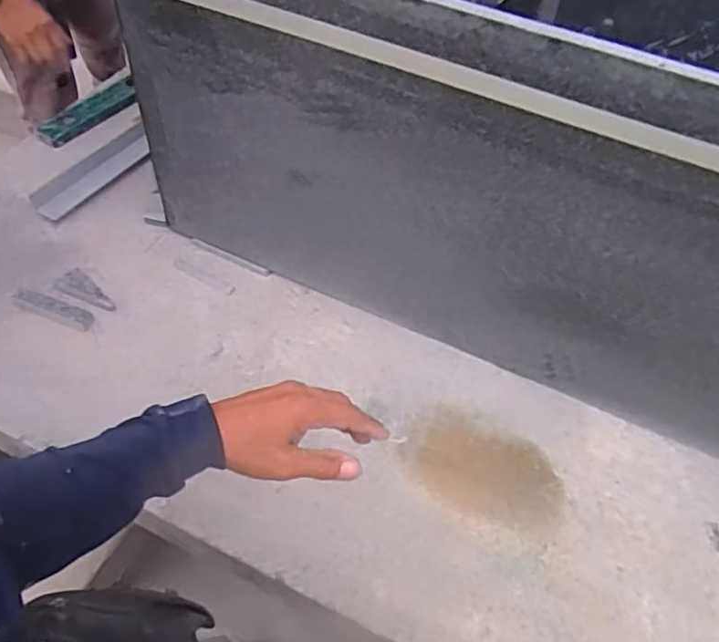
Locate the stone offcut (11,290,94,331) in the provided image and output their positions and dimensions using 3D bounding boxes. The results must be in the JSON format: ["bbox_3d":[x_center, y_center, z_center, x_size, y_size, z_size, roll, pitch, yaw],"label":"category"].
[{"bbox_3d":[-0.480,-0.019,0.960,0.143,0.019,0.031,18,53,9],"label":"stone offcut"}]

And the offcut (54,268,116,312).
[{"bbox_3d":[-0.432,-0.045,0.982,0.112,0.011,0.047,31,56,18],"label":"offcut"}]

